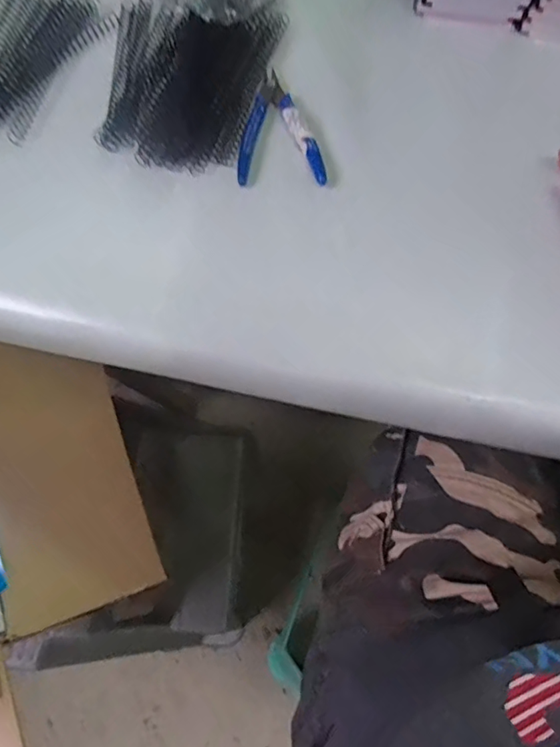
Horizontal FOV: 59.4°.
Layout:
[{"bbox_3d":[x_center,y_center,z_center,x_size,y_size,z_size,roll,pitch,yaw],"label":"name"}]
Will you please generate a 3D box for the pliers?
[{"bbox_3d":[0.000,-0.206,0.407,0.069,0.007,0.111,-1,72,-1],"label":"pliers"}]

